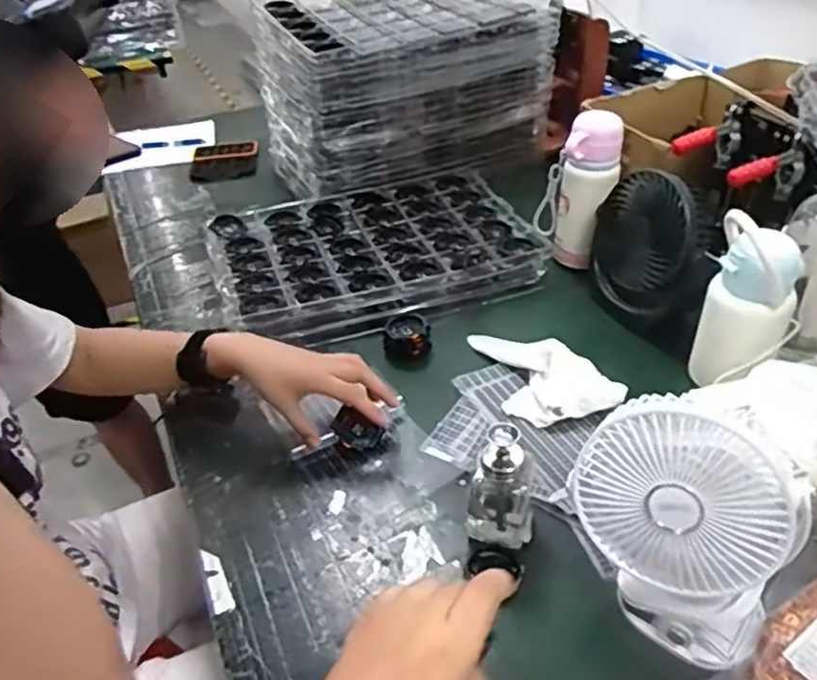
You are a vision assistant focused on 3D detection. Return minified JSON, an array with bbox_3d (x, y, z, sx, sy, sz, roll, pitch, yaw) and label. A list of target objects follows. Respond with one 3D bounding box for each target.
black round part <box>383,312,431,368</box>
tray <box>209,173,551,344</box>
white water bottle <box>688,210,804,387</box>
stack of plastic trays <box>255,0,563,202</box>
[{"bbox_3d":[-0.003,0.000,0.837,0.050,0.048,0.048,-3,38,3],"label":"black round part"},{"bbox_3d":[-0.053,-0.135,1.003,0.438,0.044,0.315,-14,39,-11],"label":"tray"},{"bbox_3d":[0.345,-0.028,0.696,0.088,0.169,0.067,20,44,29],"label":"white water bottle"},{"bbox_3d":[0.014,-0.462,1.204,0.509,0.239,0.298,-19,40,-16],"label":"stack of plastic trays"}]

